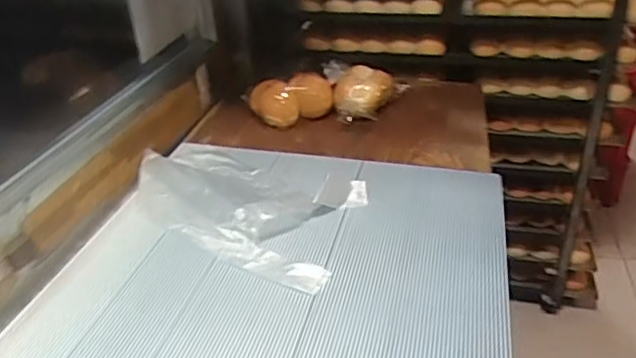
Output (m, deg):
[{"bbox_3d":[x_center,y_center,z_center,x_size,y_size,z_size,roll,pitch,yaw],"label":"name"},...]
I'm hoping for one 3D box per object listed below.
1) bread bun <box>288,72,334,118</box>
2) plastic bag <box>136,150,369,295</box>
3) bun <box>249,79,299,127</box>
[{"bbox_3d":[-0.015,-0.173,1.280,0.096,0.084,0.090,-2,30,1],"label":"bread bun"},{"bbox_3d":[-0.121,0.030,0.951,0.432,0.036,0.261,16,35,29],"label":"plastic bag"},{"bbox_3d":[-0.096,-0.155,1.276,0.101,0.083,0.121,-5,30,-6],"label":"bun"}]

